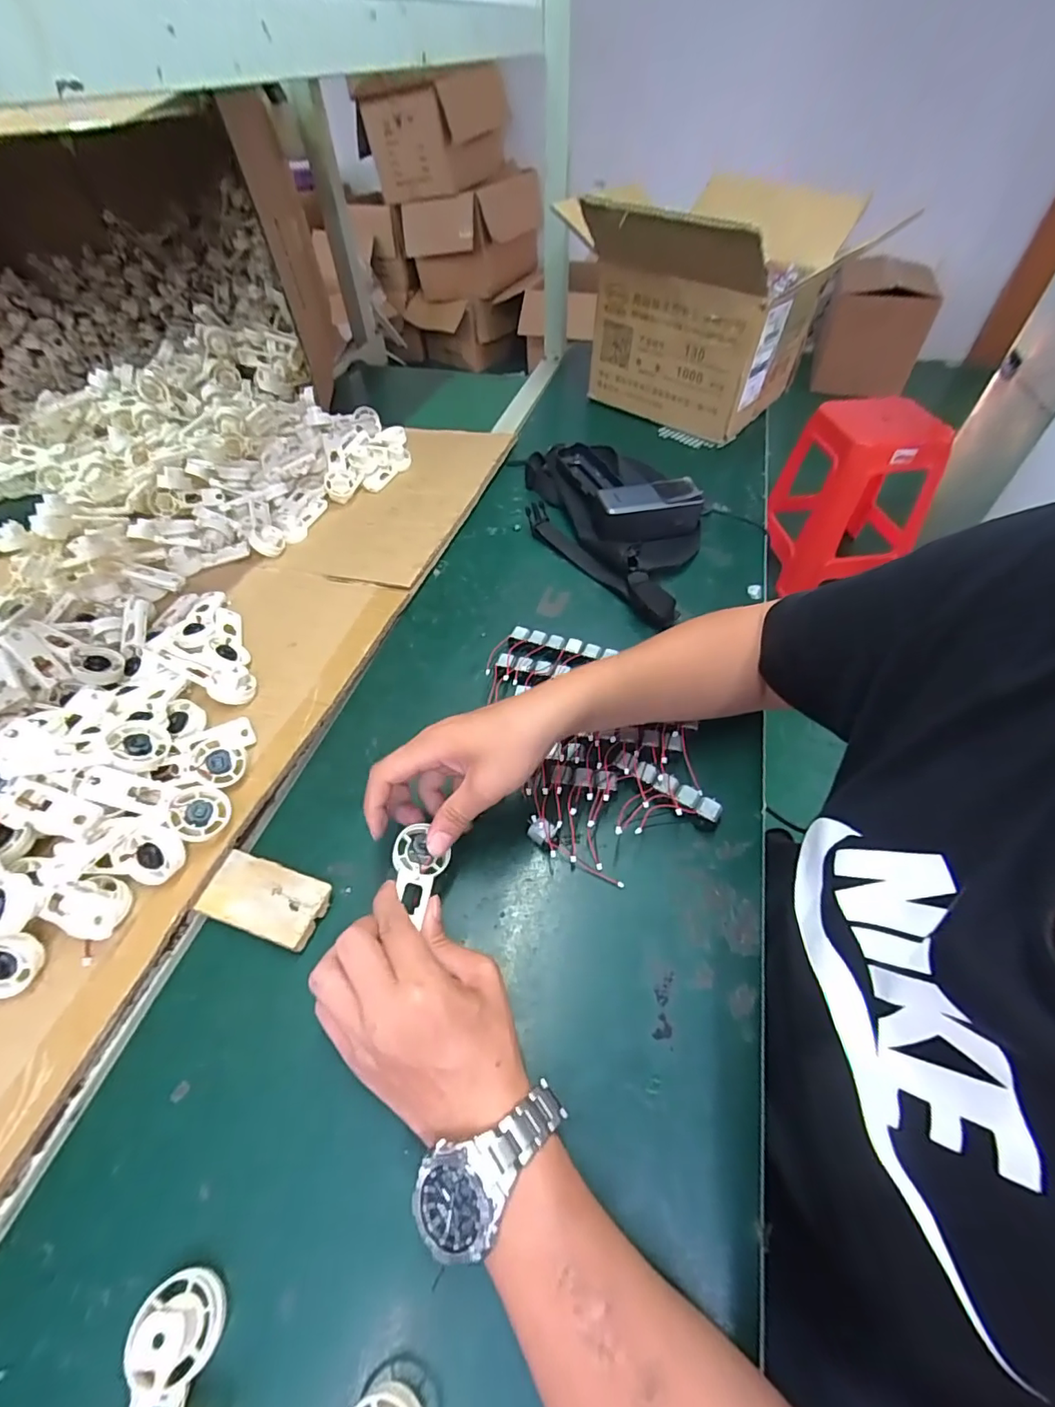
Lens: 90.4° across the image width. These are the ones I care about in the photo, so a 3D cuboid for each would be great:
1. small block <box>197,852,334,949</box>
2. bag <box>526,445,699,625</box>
[{"bbox_3d":[-0.195,0.146,0.392,0.090,0.016,0.048,15,53,13],"label":"small block"},{"bbox_3d":[0.117,-0.255,0.683,0.201,0.058,0.350,-32,57,-22],"label":"bag"}]

